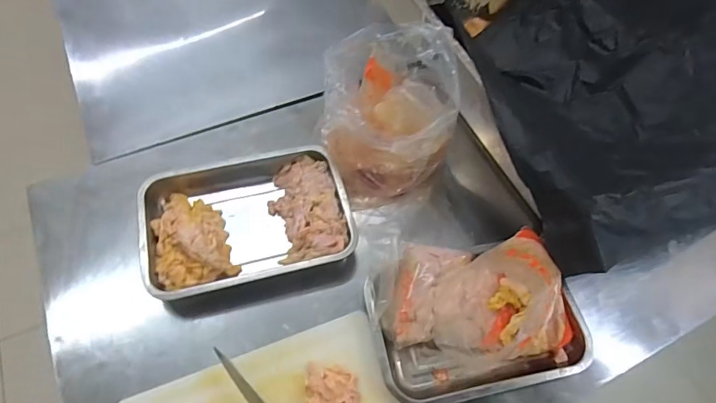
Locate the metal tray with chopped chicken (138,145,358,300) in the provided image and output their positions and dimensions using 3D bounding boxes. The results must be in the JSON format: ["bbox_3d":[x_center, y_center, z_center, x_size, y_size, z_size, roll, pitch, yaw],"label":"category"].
[{"bbox_3d":[-0.172,0.029,0.695,0.306,0.061,0.217,-11,62,-10],"label":"metal tray with chopped chicken"}]

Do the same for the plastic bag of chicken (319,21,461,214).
[{"bbox_3d":[0.048,-0.142,0.723,0.187,0.226,0.226,5,60,-1],"label":"plastic bag of chicken"}]

